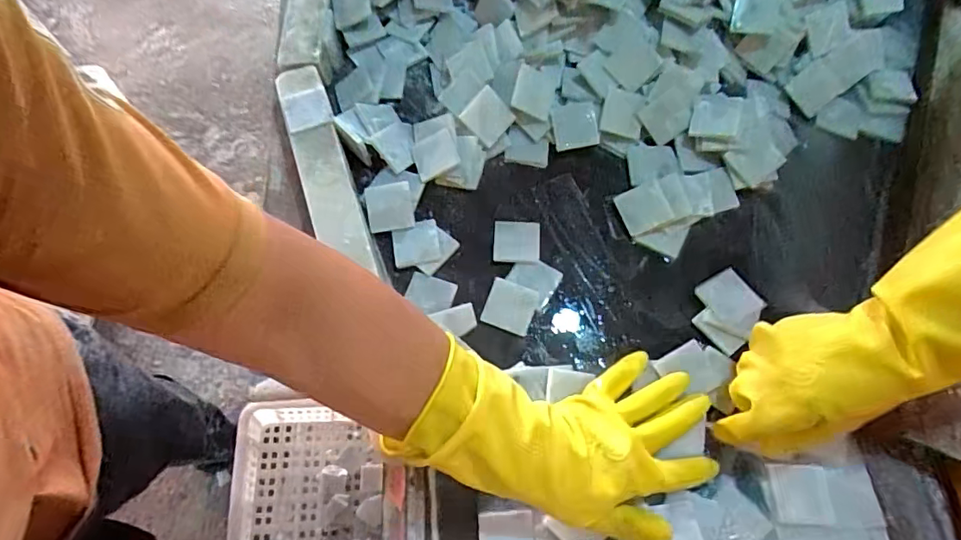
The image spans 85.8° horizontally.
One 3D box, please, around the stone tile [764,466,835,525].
[{"bbox_3d":[0.287,0.201,0.463,0.048,0.007,0.047,0,64,2],"label":"stone tile"}]

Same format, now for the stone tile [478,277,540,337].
[{"bbox_3d":[0.032,0.039,0.550,0.052,0.004,0.051,20,81,5],"label":"stone tile"}]

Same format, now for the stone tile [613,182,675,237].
[{"bbox_3d":[0.177,-0.066,0.561,0.048,0.004,0.047,-27,86,16],"label":"stone tile"}]

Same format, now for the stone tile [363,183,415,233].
[{"bbox_3d":[-0.100,-0.068,0.566,0.051,0.004,0.049,-8,99,8],"label":"stone tile"}]

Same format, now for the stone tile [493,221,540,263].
[{"bbox_3d":[0.039,-0.031,0.560,0.049,0.010,0.048,2,64,3],"label":"stone tile"}]

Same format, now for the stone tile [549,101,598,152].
[{"bbox_3d":[0.110,-0.166,0.600,0.049,0.006,0.051,-8,103,11],"label":"stone tile"}]

